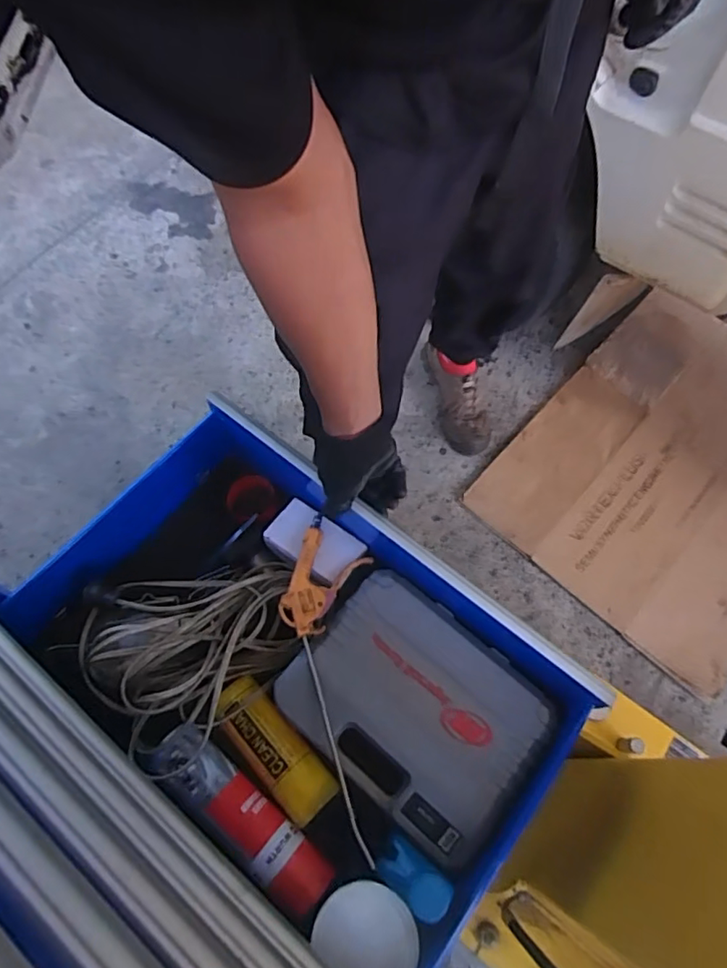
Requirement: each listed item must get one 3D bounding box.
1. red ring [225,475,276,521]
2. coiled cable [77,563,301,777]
[{"bbox_3d":[-0.153,0.020,0.789,0.066,0.027,0.057,13,65,5],"label":"red ring"},{"bbox_3d":[-0.201,0.178,0.686,0.201,0.083,0.258,37,70,15],"label":"coiled cable"}]

